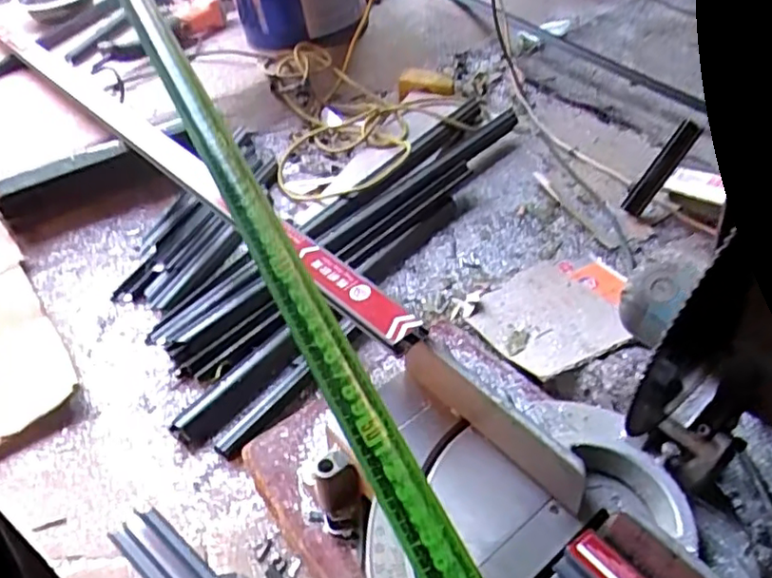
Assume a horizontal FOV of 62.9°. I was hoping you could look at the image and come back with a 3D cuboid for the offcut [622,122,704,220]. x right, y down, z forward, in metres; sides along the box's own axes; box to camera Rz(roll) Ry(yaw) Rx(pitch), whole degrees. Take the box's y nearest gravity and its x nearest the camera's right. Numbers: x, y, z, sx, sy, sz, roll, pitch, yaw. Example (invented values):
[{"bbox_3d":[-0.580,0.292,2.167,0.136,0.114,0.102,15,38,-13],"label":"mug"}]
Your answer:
[{"bbox_3d":[0.422,-0.183,0.968,0.011,0.154,0.035,5,34,-48],"label":"offcut"}]

